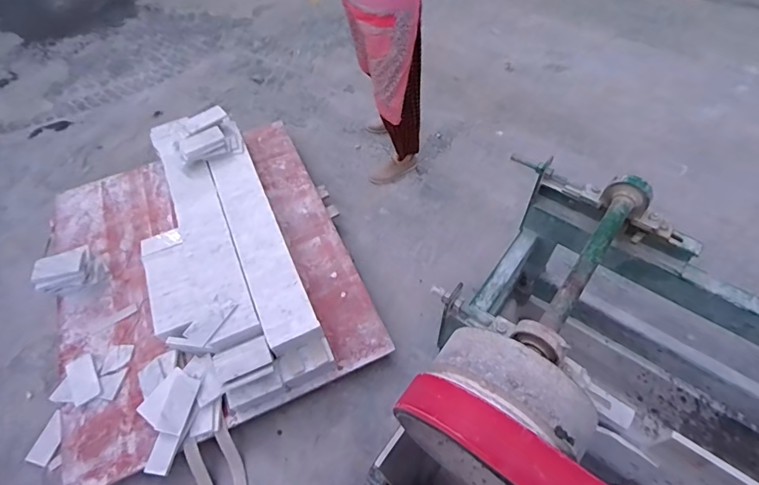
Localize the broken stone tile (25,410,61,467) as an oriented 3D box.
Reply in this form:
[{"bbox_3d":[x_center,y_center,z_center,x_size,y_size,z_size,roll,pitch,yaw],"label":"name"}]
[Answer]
[{"bbox_3d":[-1.013,0.601,1.310,0.066,0.020,0.153,19,71,2],"label":"broken stone tile"}]

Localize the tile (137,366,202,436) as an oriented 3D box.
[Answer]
[{"bbox_3d":[-0.605,0.453,1.228,0.141,0.028,0.159,8,58,10],"label":"tile"}]

